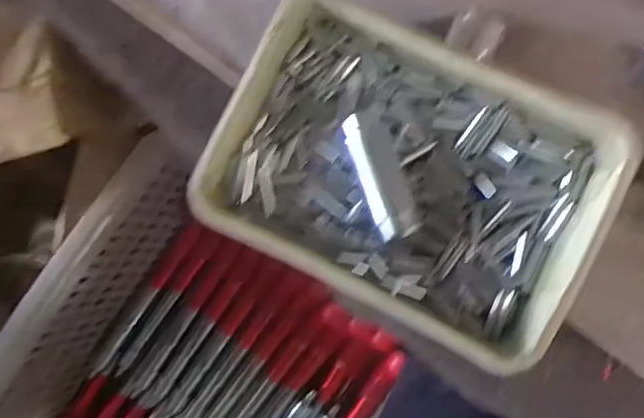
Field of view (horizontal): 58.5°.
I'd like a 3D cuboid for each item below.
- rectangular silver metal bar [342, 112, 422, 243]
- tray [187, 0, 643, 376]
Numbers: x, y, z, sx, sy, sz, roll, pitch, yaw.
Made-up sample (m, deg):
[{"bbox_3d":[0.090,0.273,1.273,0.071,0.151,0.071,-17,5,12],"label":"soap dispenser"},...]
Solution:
[{"bbox_3d":[0.033,-0.019,0.317,0.023,0.026,0.070,-20,84,6],"label":"rectangular silver metal bar"},{"bbox_3d":[0.046,-0.018,0.314,0.199,0.043,0.142,28,90,8],"label":"tray"}]

